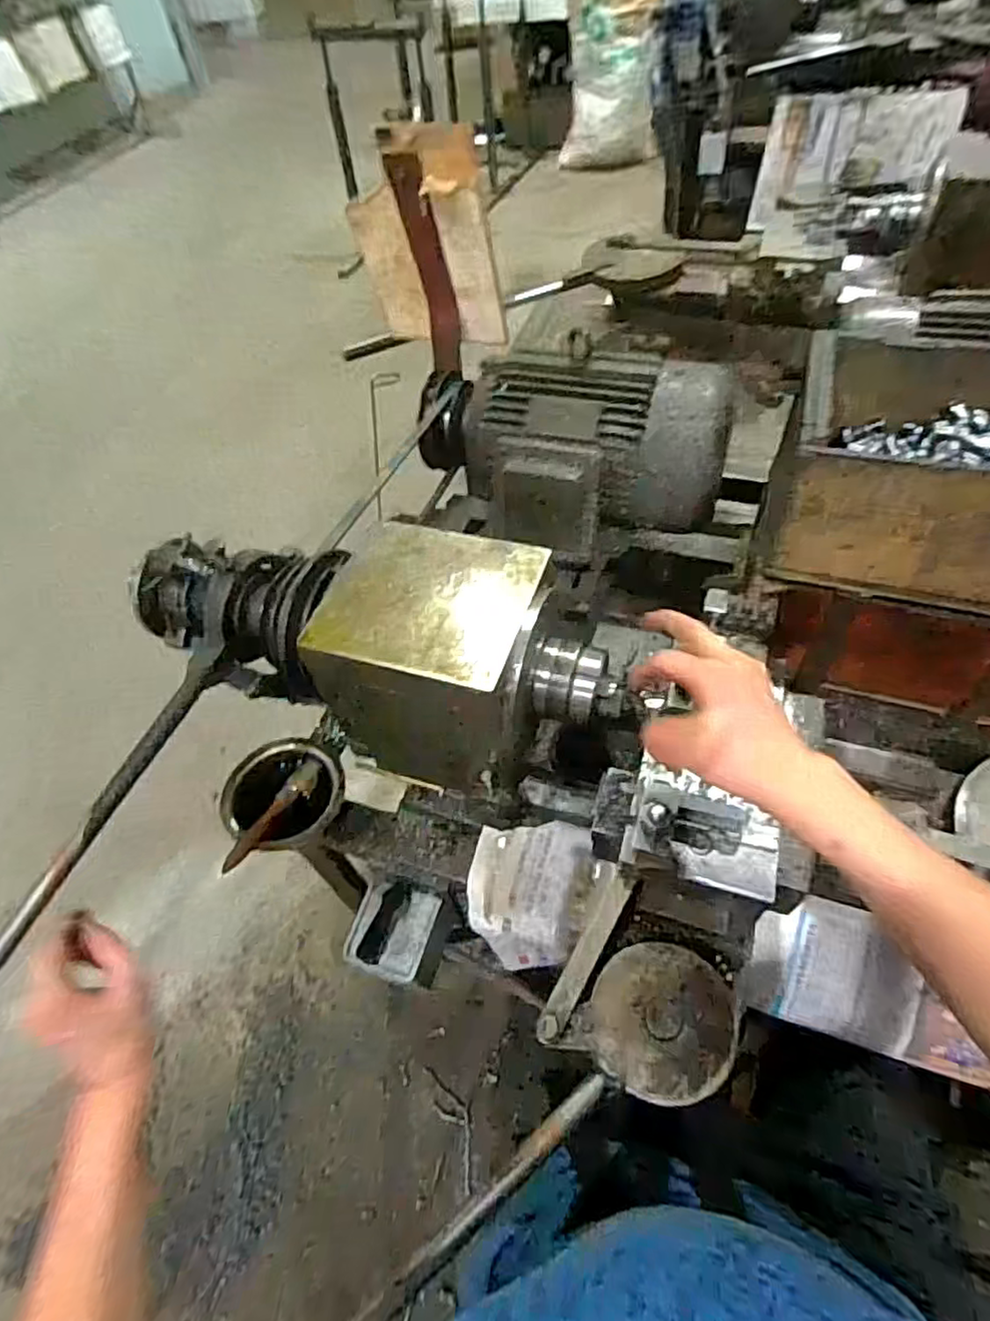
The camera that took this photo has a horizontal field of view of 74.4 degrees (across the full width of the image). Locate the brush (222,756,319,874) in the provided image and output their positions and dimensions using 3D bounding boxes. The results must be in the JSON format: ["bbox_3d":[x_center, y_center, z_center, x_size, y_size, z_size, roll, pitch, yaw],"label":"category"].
[{"bbox_3d":[-0.240,0.164,0.710,0.029,0.015,0.162,13,35,15],"label":"brush"}]

